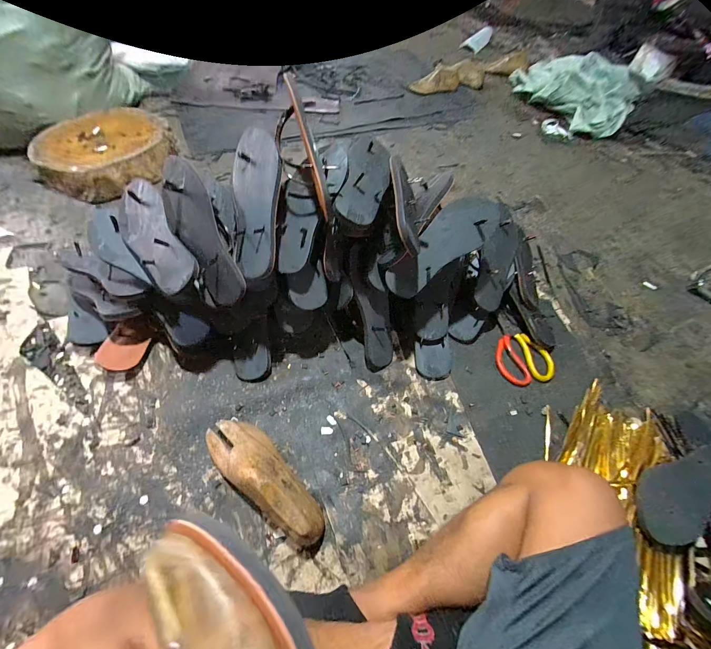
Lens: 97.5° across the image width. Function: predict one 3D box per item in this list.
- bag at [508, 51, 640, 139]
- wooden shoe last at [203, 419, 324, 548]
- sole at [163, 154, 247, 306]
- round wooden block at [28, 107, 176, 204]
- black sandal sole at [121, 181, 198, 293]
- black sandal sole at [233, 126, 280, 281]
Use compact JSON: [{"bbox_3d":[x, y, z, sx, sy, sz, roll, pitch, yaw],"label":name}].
[{"bbox_3d":[0.981,-1.056,1.367,0.381,0.159,0.522,-22,61,-16],"label":"bag"},{"bbox_3d":[-0.144,0.231,0.485,0.239,0.086,0.079,34,62,17],"label":"wooden shoe last"},{"bbox_3d":[-0.256,-0.144,0.510,0.090,0.016,0.235,-21,98,24],"label":"sole"},{"bbox_3d":[-0.743,-0.526,0.948,0.346,0.091,0.369,2,57,-2],"label":"round wooden block"},{"bbox_3d":[-0.347,-0.149,0.528,0.095,0.022,0.231,-36,73,8],"label":"black sandal sole"},{"bbox_3d":[-0.157,-0.202,0.507,0.093,0.016,0.246,-9,84,24],"label":"black sandal sole"}]

